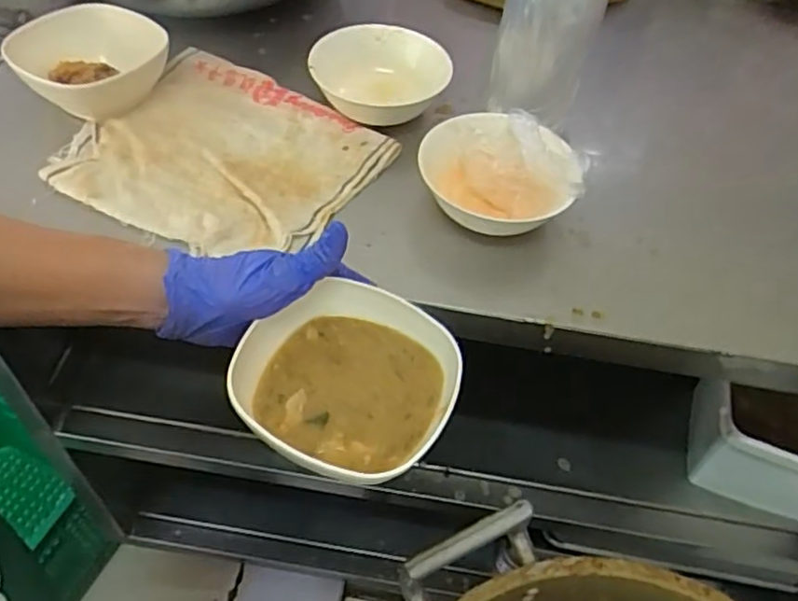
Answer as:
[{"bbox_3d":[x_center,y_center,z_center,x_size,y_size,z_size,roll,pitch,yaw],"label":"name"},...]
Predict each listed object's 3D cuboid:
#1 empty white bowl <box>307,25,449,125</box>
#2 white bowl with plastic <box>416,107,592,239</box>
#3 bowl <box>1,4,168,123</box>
[{"bbox_3d":[-0.019,-0.227,0.671,0.137,0.051,0.124,8,52,1],"label":"empty white bowl"},{"bbox_3d":[0.086,-0.109,0.580,0.128,0.068,0.129,3,52,-3],"label":"white bowl with plastic"},{"bbox_3d":[-0.301,-0.229,0.637,0.118,0.055,0.131,33,56,19],"label":"bowl"}]

